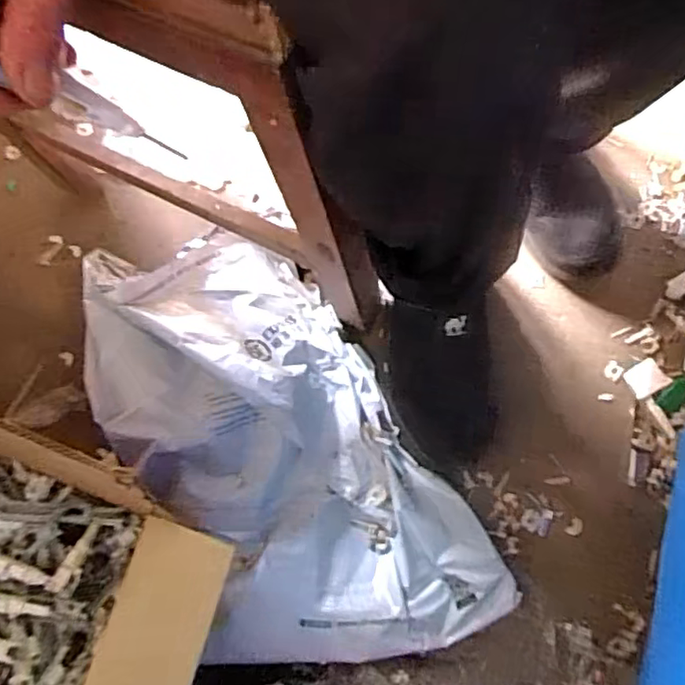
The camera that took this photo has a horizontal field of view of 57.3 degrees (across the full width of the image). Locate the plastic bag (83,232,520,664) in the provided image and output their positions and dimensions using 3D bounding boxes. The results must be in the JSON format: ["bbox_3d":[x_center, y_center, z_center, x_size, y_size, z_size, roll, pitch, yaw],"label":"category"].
[{"bbox_3d":[-0.063,0.088,0.590,0.263,0.102,0.456,-27,74,-5],"label":"plastic bag"}]

